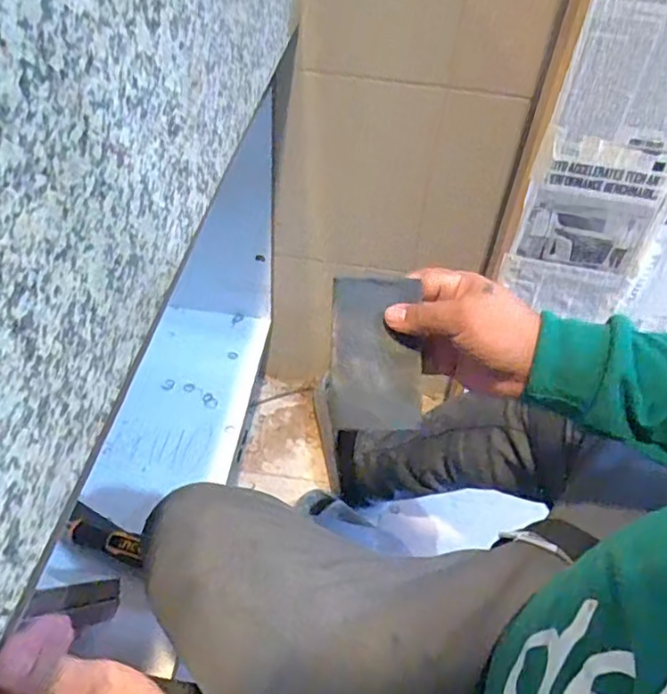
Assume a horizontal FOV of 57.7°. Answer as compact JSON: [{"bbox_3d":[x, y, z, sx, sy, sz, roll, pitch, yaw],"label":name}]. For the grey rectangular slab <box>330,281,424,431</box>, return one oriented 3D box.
[{"bbox_3d":[0.033,0.006,0.457,0.067,0.112,0.009,-1,7,-5],"label":"grey rectangular slab"}]

